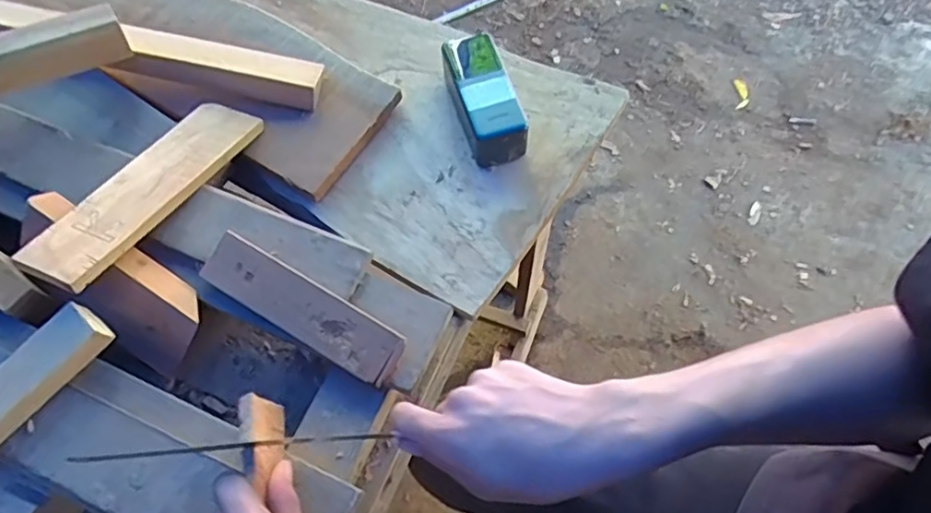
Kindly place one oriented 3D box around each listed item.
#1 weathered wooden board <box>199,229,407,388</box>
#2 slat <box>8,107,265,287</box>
[{"bbox_3d":[-0.133,0.041,0.496,0.184,0.014,0.046,28,68,15],"label":"weathered wooden board"},{"bbox_3d":[-0.277,-0.064,0.537,0.064,0.019,0.239,20,48,9],"label":"slat"}]

